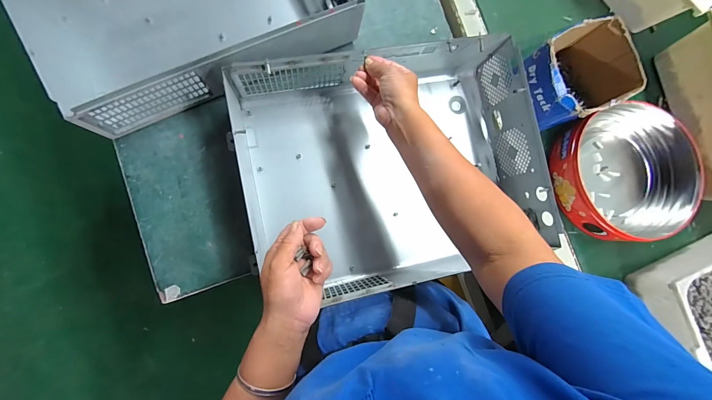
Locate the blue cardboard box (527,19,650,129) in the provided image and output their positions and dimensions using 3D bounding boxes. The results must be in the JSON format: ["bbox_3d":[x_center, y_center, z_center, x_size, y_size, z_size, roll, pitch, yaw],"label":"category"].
[{"bbox_3d":[0.363,-0.209,0.531,0.149,0.110,0.147,-26,88,-10],"label":"blue cardboard box"}]

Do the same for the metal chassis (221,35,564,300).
[{"bbox_3d":[0.050,-0.048,0.474,0.431,0.113,0.326,-12,85,-9],"label":"metal chassis"}]

